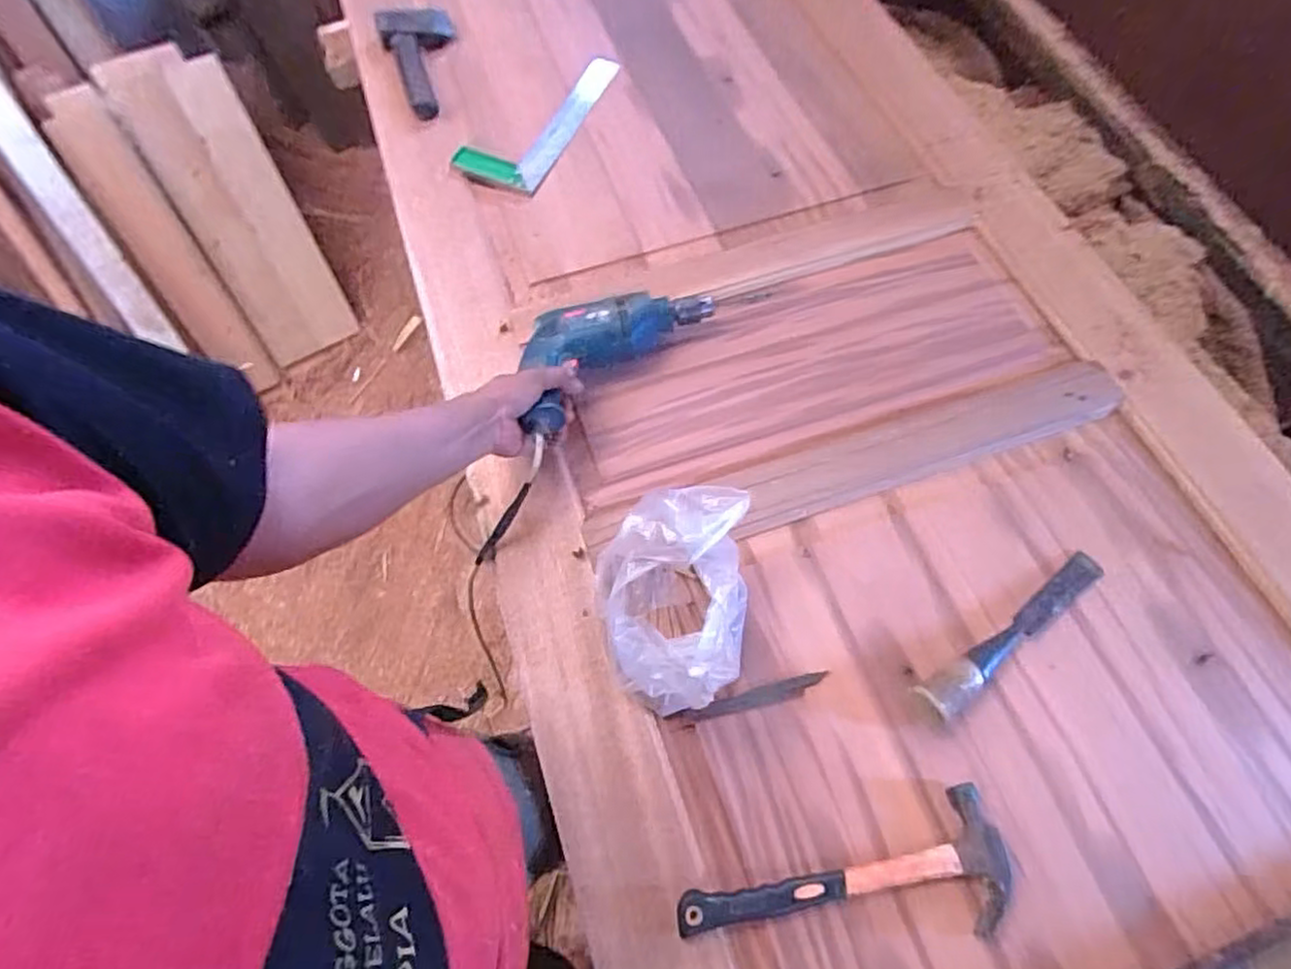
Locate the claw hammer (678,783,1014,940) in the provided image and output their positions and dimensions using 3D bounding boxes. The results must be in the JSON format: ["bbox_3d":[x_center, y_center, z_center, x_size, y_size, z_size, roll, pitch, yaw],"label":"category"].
[{"bbox_3d":[0.166,0.334,0.567,0.274,0.022,0.099,-12,63,-6],"label":"claw hammer"}]

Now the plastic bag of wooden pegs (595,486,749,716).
[{"bbox_3d":[0.029,0.108,0.611,0.135,0.130,0.174,-6,62,-3],"label":"plastic bag of wooden pegs"}]

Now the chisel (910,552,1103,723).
[{"bbox_3d":[0.347,0.134,0.641,0.244,0.033,0.035,-32,66,-15],"label":"chisel"}]

